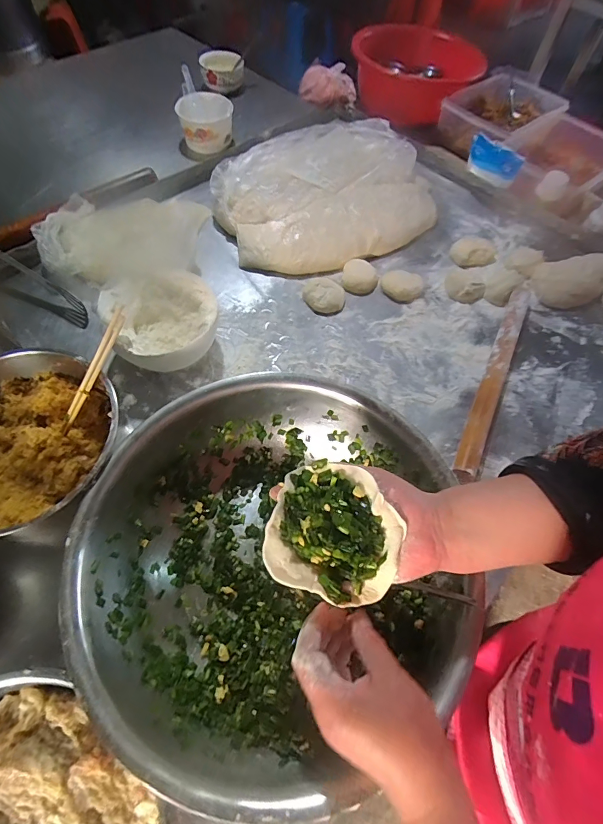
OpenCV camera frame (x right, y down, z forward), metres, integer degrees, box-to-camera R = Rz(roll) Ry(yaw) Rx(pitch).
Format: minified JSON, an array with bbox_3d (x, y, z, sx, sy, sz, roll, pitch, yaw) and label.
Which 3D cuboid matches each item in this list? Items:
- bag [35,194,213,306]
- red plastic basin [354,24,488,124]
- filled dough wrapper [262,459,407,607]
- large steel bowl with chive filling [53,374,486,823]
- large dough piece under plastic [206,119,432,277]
[{"bbox_3d":[-0.300,-0.279,0.662,0.266,0.091,0.200,10,62,2],"label":"bag"},{"bbox_3d":[0.299,-0.884,1.040,0.315,0.143,0.313,16,62,5],"label":"red plastic basin"},{"bbox_3d":[0.027,0.094,0.320,0.101,0.034,0.098,14,63,6],"label":"filled dough wrapper"},{"bbox_3d":[-0.029,0.151,0.429,0.361,0.122,0.374,1,62,-3],"label":"large steel bowl with chive filling"},{"bbox_3d":[0.054,-0.419,0.756,0.423,0.072,0.300,-27,66,-16],"label":"large dough piece under plastic"}]

